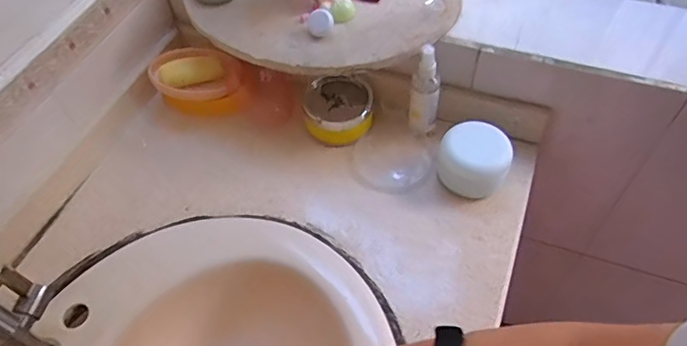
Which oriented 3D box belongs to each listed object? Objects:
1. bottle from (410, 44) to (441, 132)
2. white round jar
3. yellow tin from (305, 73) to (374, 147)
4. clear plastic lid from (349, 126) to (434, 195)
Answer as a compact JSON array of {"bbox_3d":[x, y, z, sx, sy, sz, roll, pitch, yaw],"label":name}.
[{"bbox_3d":[0.111,-0.109,0.696,0.036,0.135,0.028,24,58,19],"label":"bottle"},{"bbox_3d":[0.169,-0.016,0.675,0.087,0.065,0.076,17,56,15],"label":"white round jar"},{"bbox_3d":[-0.006,-0.090,0.741,0.093,0.052,0.093,-1,54,2],"label":"yellow tin"},{"bbox_3d":[0.068,-0.022,0.744,0.112,0.031,0.116,-1,54,2],"label":"clear plastic lid"}]

